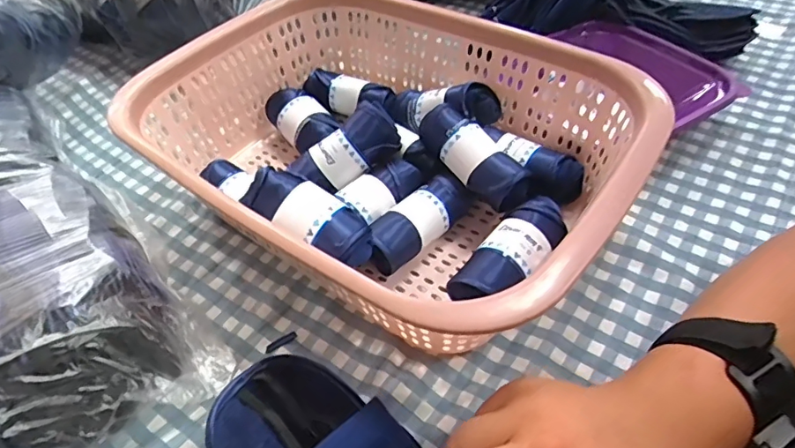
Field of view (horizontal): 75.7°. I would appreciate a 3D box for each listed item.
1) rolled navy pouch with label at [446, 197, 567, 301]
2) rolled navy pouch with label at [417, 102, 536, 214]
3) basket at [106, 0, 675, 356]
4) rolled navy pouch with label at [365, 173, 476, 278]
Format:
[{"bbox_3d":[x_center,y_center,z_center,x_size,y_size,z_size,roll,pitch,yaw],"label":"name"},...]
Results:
[{"bbox_3d":[0.079,0.023,0.360,0.096,0.034,0.039,-36,55,-24],"label":"rolled navy pouch with label"},{"bbox_3d":[0.061,-0.054,0.403,0.039,0.037,0.101,-35,69,-23],"label":"rolled navy pouch with label"},{"bbox_3d":[-0.014,-0.056,0.409,0.353,0.106,0.266,28,57,26],"label":"basket"},{"bbox_3d":[0.013,-0.004,0.397,0.094,0.034,0.039,-38,56,-25],"label":"rolled navy pouch with label"}]

